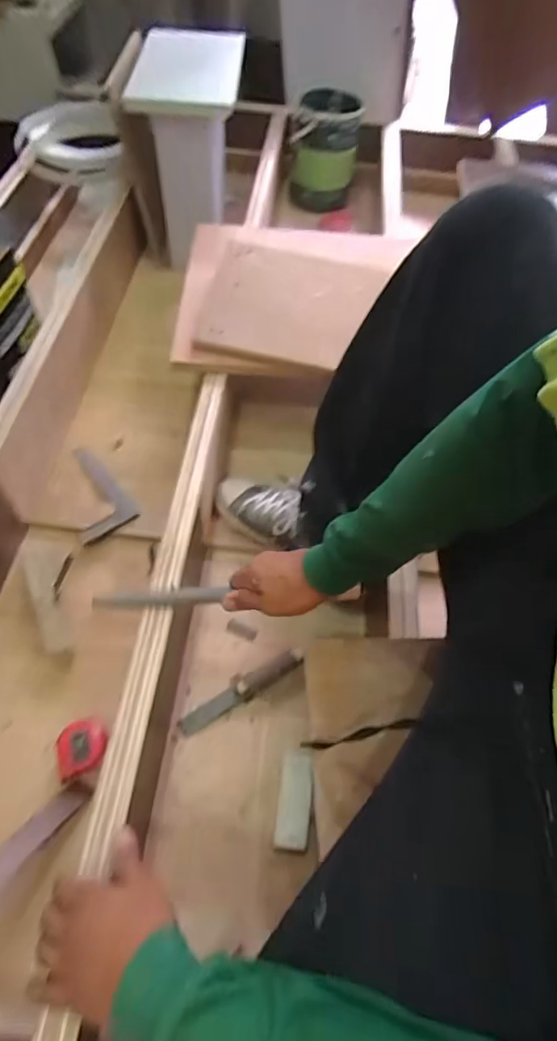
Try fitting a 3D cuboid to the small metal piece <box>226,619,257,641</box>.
[{"bbox_3d":[-0.055,0.164,0.753,0.046,0.004,0.018,28,71,4],"label":"small metal piece"}]

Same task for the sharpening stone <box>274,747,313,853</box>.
[{"bbox_3d":[0.022,0.352,0.638,0.042,0.019,0.109,8,60,3],"label":"sharpening stone"}]

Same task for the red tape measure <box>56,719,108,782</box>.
[{"bbox_3d":[-0.245,0.278,0.624,0.058,0.038,0.067,-11,60,-8],"label":"red tape measure"}]

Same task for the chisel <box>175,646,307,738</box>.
[{"bbox_3d":[-0.050,0.234,0.694,0.187,0.026,0.029,-28,64,-17],"label":"chisel"}]

